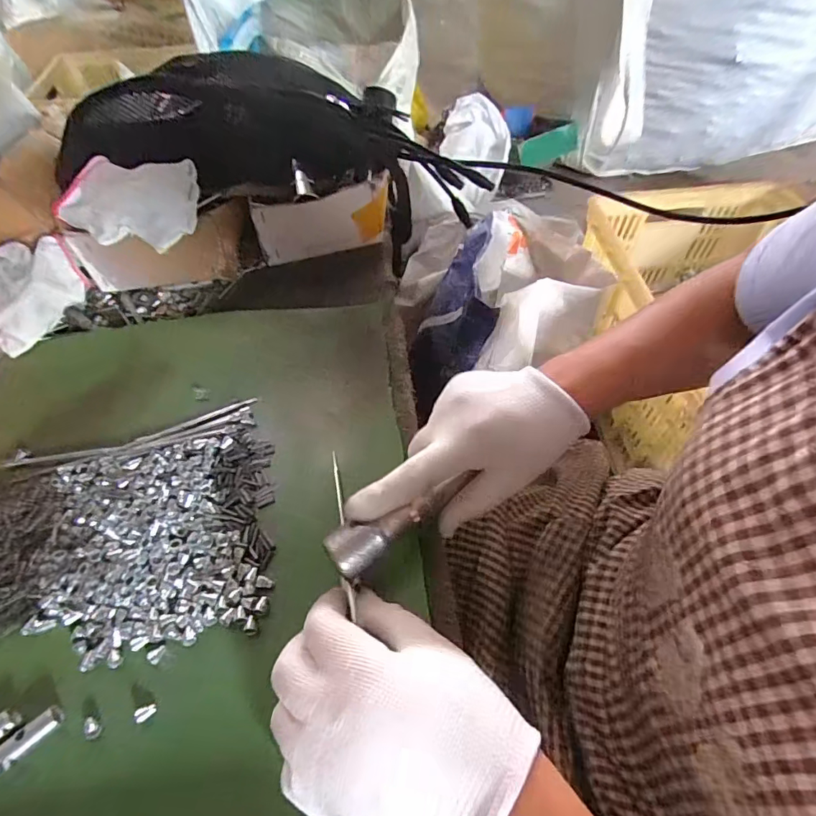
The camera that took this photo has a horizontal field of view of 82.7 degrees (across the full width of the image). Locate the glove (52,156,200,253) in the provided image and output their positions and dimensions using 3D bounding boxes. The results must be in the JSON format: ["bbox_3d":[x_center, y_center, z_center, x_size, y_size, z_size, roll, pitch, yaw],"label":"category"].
[{"bbox_3d":[-0.234,-0.173,0.388,0.110,0.035,0.077,7,55,6],"label":"glove"}]

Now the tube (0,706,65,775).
[{"bbox_3d":[-0.204,0.177,0.238,0.052,0.007,0.012,-39,64,-23],"label":"tube"}]

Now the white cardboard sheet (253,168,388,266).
[{"bbox_3d":[-0.081,-0.181,0.451,0.126,0.063,0.022,-9,56,-6],"label":"white cardboard sheet"}]

